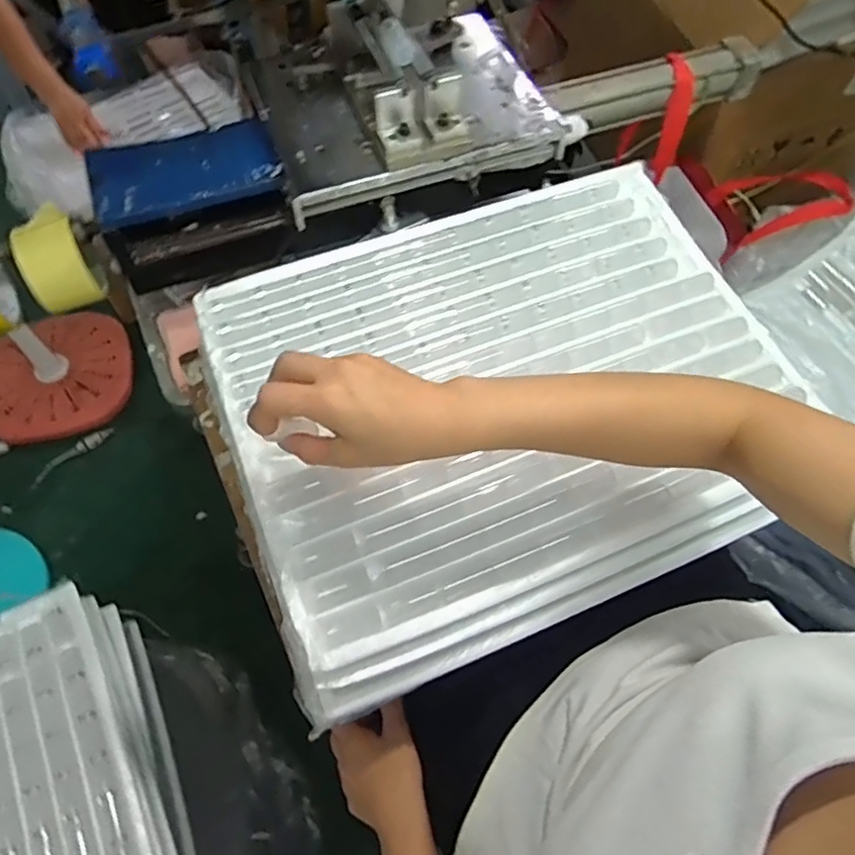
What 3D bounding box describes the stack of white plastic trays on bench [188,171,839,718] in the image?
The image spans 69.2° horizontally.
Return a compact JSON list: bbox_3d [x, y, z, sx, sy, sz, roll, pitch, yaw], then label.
[{"bbox_3d":[0.070,-0.030,0.528,0.450,0.065,0.361,-20,63,-11],"label":"stack of white plastic trays on bench"}]

